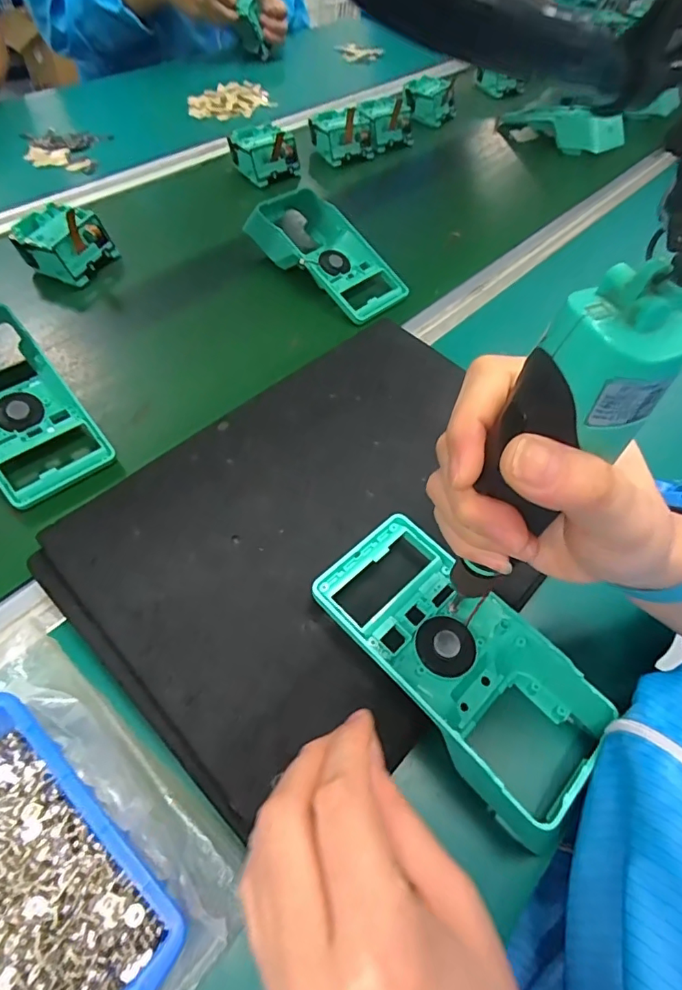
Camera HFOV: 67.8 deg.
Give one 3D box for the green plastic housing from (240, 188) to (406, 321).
[{"bbox_3d":[-0.018,-0.261,0.546,0.091,0.053,0.187,-36,65,-26],"label":"green plastic housing"}]

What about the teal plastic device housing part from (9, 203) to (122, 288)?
[{"bbox_3d":[-0.291,-0.262,0.532,0.082,0.046,0.078,18,55,7],"label":"teal plastic device housing part"}]

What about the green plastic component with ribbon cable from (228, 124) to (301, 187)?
[{"bbox_3d":[-0.101,-0.455,0.677,0.075,0.053,0.075,40,61,21],"label":"green plastic component with ribbon cable"}]

